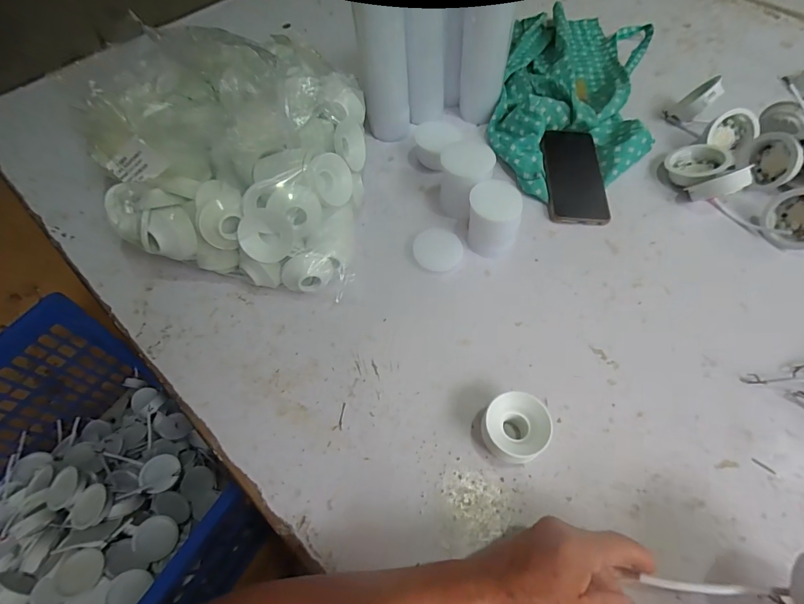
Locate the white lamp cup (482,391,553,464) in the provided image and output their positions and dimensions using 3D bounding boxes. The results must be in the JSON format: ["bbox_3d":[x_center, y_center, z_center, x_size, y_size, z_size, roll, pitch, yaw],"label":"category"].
[{"bbox_3d":[0.103,0.118,0.368,0.055,0.045,0.056,0,60,0],"label":"white lamp cup"}]

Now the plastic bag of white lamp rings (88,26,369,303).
[{"bbox_3d":[-0.201,-0.173,0.465,0.311,0.180,0.263,9,60,5],"label":"plastic bag of white lamp rings"}]

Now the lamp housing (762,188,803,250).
[{"bbox_3d":[0.491,-0.102,0.489,0.023,0.067,0.071,-3,78,-37],"label":"lamp housing"}]

